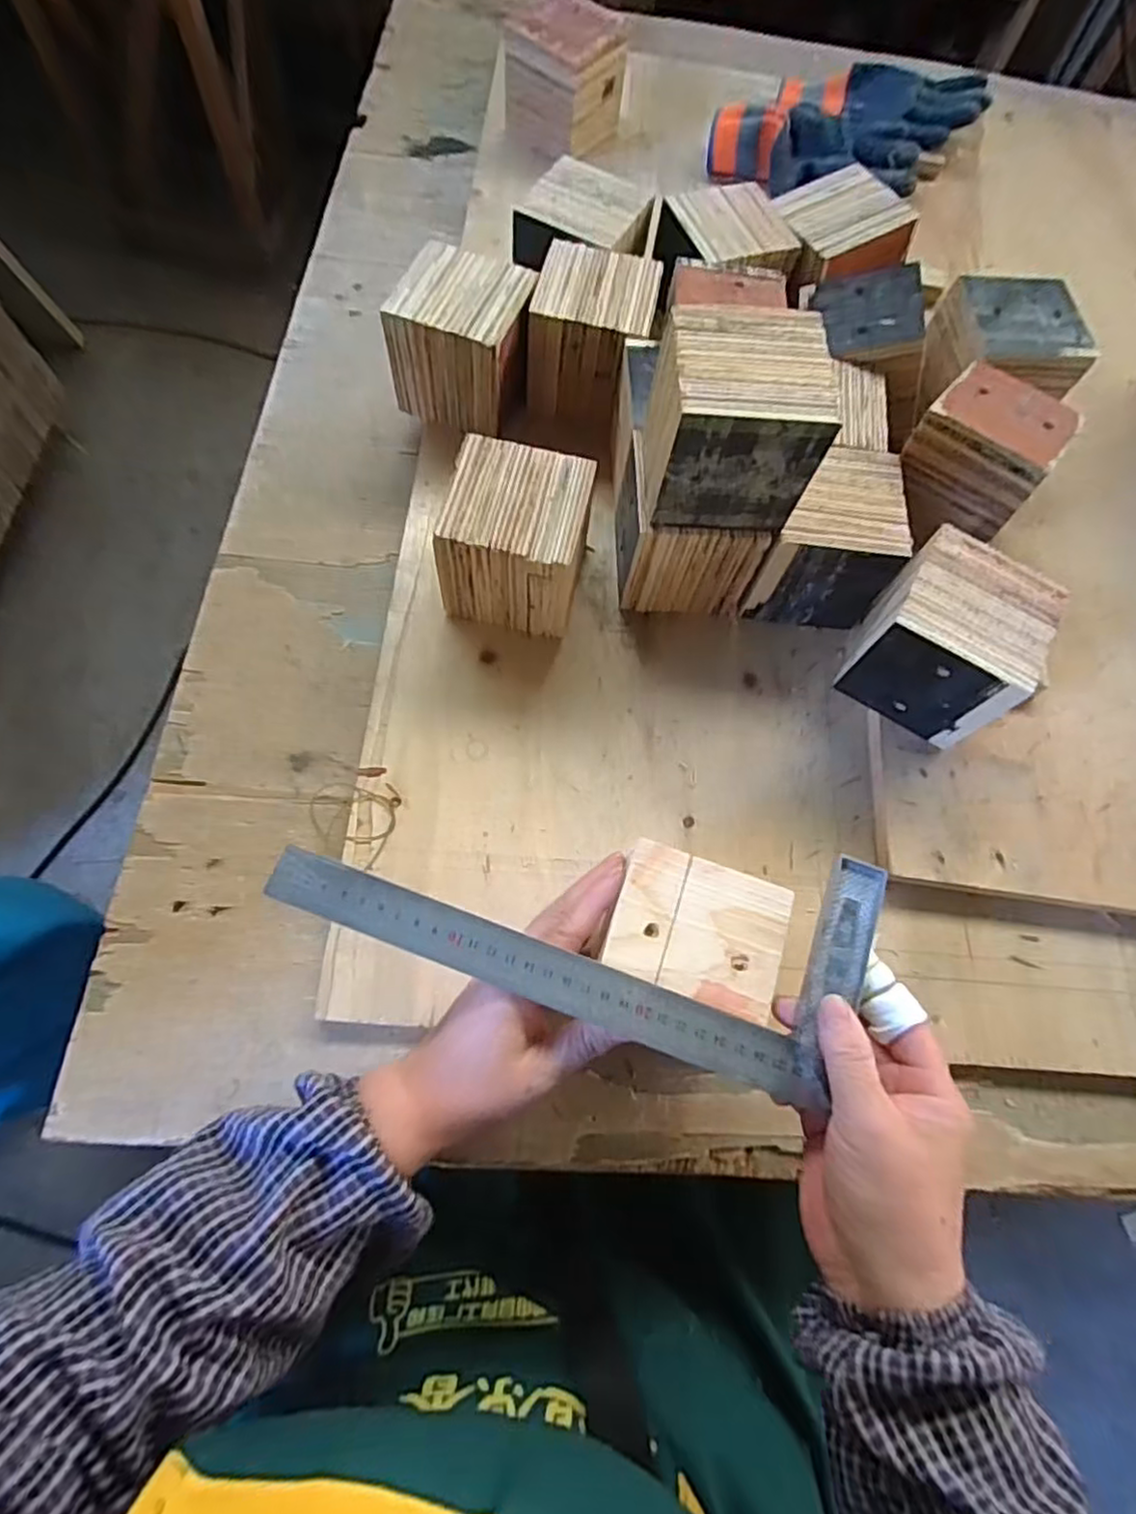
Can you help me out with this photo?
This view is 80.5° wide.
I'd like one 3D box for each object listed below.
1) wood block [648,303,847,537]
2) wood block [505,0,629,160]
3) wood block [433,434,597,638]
[{"bbox_3d":[0.101,-0.209,0.418,0.100,0.086,0.096,7,68,-2],"label":"wood block"},{"bbox_3d":[-0.004,-0.717,0.714,0.096,0.094,0.119,33,71,11],"label":"wood block"},{"bbox_3d":[-0.034,-0.151,0.489,0.093,0.103,0.091,12,68,3],"label":"wood block"}]

